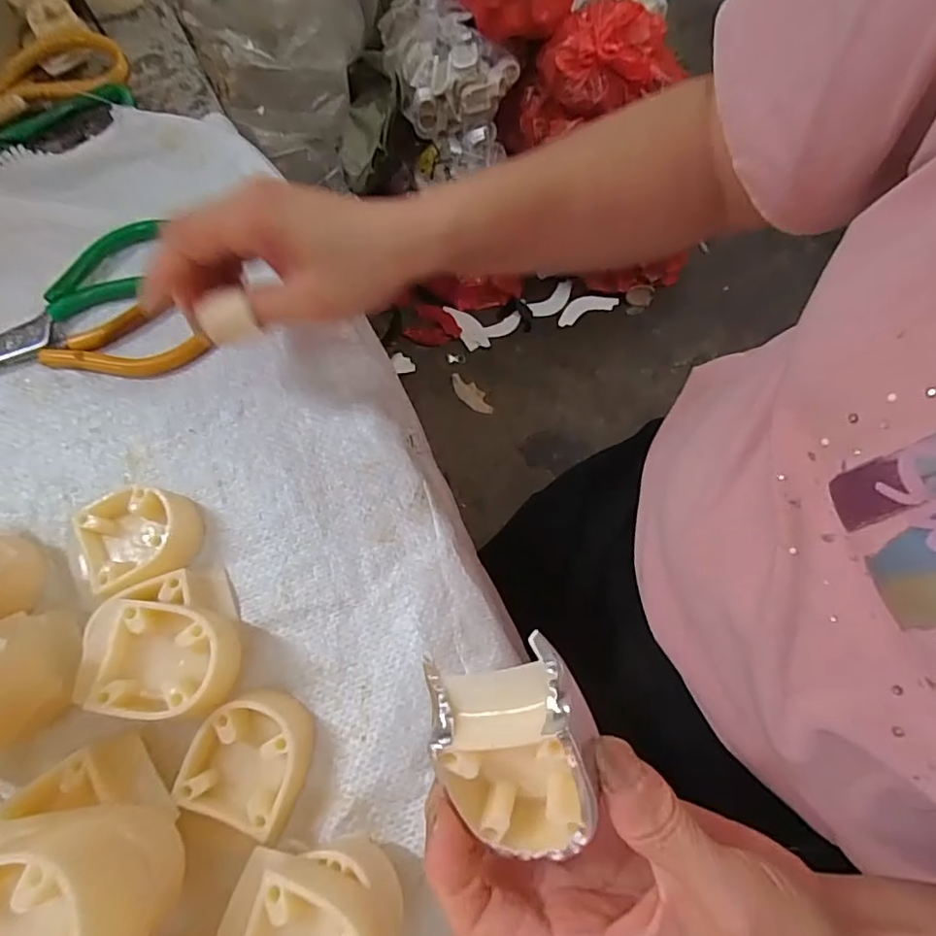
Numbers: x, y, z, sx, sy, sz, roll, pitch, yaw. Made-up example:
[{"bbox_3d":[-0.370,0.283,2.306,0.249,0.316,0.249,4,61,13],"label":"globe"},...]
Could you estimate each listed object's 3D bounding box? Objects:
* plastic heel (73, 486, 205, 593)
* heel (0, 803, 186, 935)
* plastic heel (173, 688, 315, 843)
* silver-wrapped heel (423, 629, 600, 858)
[{"bbox_3d":[-0.160,0.033,0.282,0.052,0.022,0.047,-27,71,-9],"label":"plastic heel"},{"bbox_3d":[-0.127,0.137,0.185,0.048,0.064,0.052,-21,70,-8],"label":"heel"},{"bbox_3d":[-0.093,0.124,0.247,0.048,0.020,0.050,17,70,7],"label":"plastic heel"},{"bbox_3d":[0.017,0.093,0.184,0.049,0.046,0.064,-15,66,17],"label":"silver-wrapped heel"}]

